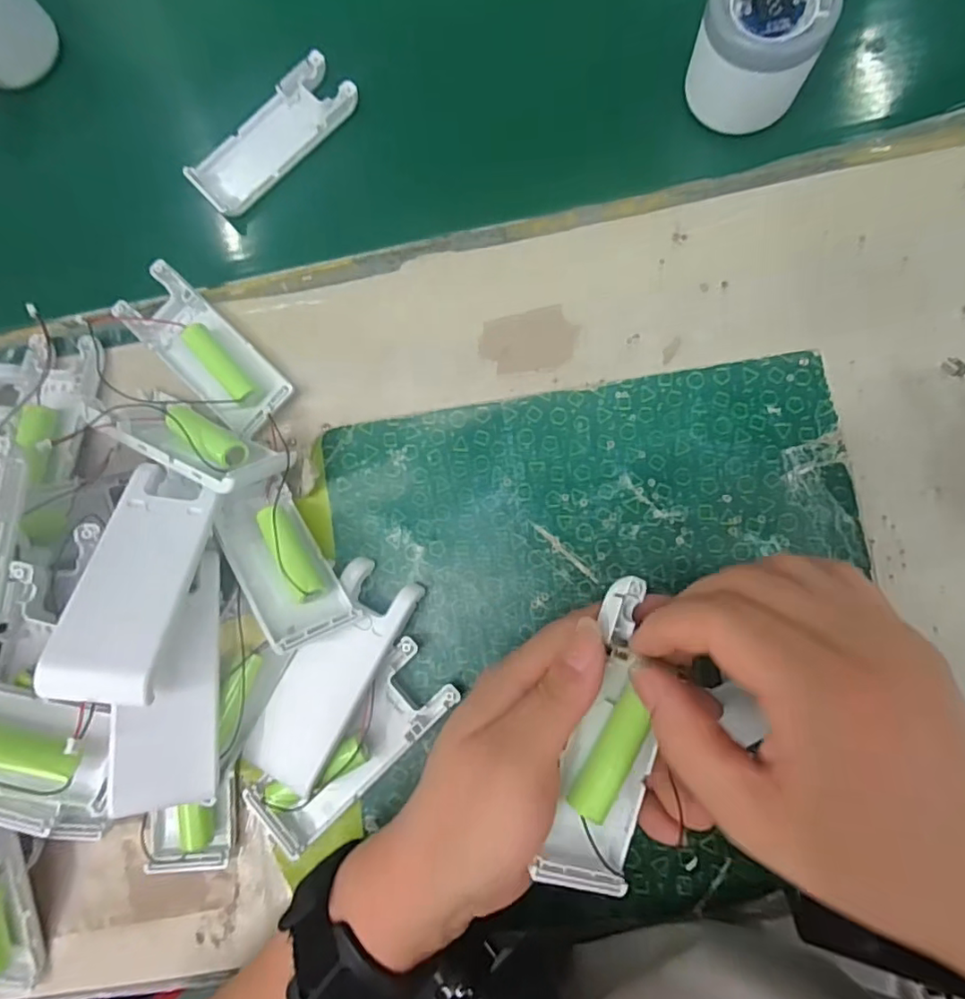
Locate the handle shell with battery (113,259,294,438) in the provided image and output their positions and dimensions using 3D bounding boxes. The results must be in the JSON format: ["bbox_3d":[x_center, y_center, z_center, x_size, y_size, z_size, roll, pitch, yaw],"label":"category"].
[{"bbox_3d":[-0.144,-0.076,0.292,0.102,0.017,0.039,44,88,10],"label":"handle shell with battery"}]

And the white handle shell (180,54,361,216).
[{"bbox_3d":[-0.121,-0.210,0.321,0.102,0.009,0.042,-42,80,-2],"label":"white handle shell"}]

